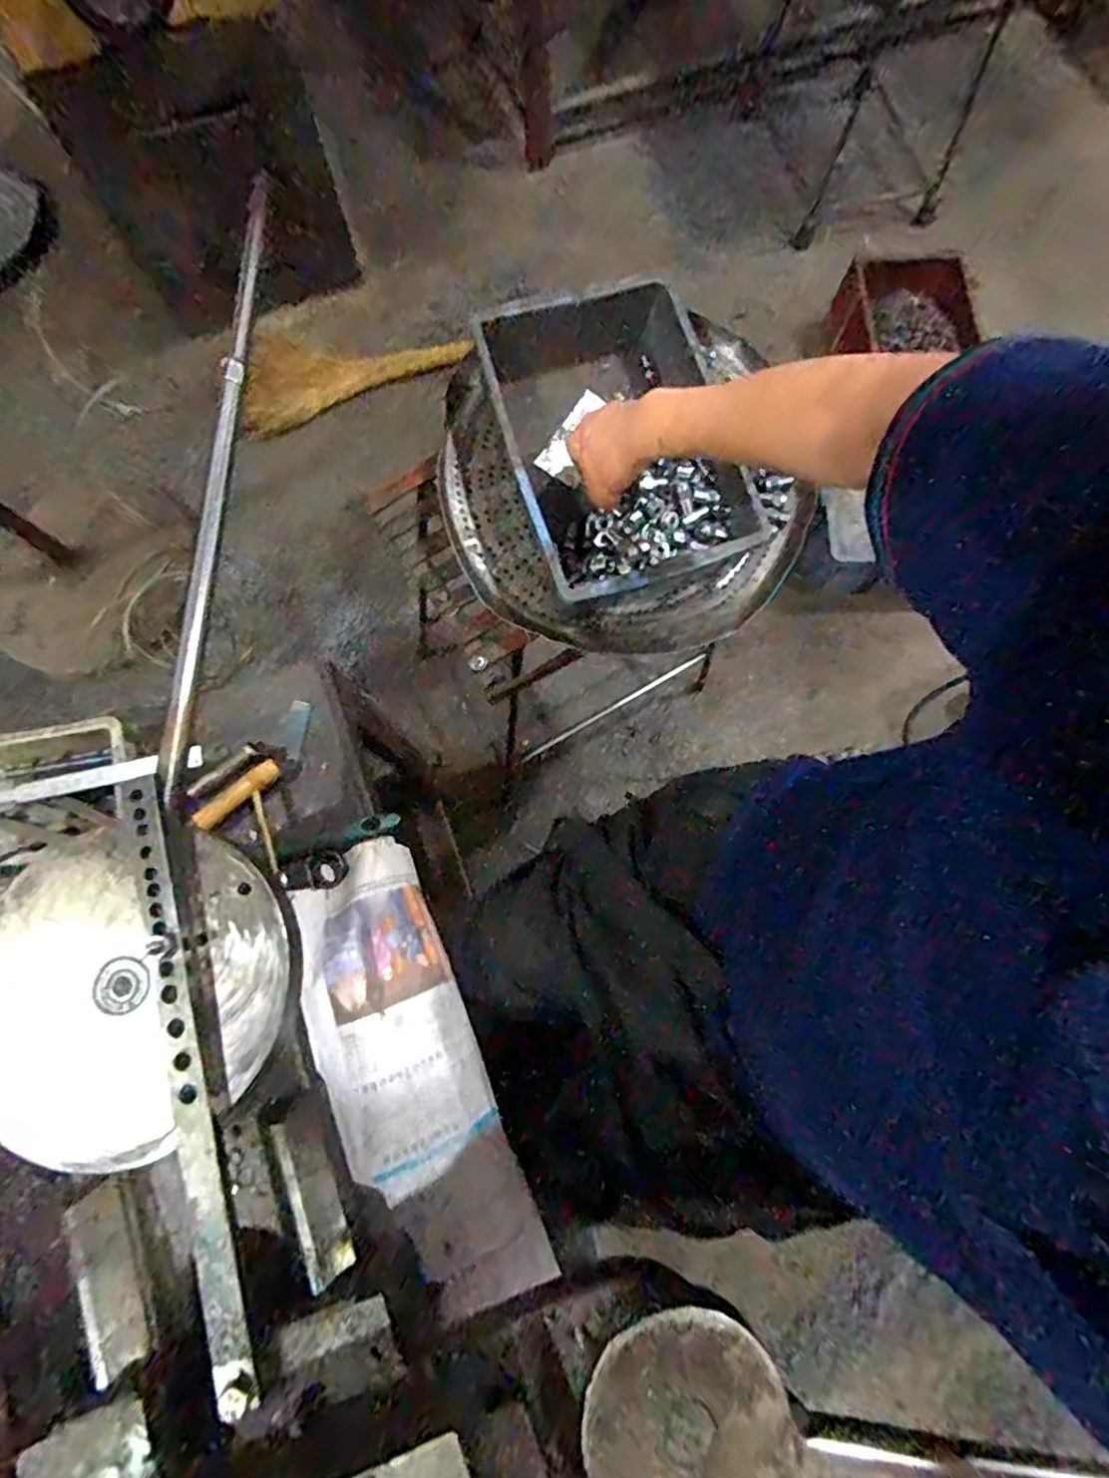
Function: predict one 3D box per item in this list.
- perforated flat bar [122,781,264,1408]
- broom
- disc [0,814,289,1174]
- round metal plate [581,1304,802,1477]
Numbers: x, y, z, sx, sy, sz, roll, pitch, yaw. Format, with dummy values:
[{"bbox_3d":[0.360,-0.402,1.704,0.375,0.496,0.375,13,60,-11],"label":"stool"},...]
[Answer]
[{"bbox_3d":[-0.206,0.179,0.346,0.023,0.011,0.326,-17,78,-4],"label":"perforated flat bar"},{"bbox_3d":[-0.466,-0.846,1.380,0.522,0.057,0.178,-27,119,-9],"label":"broom"},{"bbox_3d":[-0.252,0.141,0.361,0.178,0.024,0.182,0,77,0],"label":"disc"},{"bbox_3d":[0.064,0.329,0.296,0.095,0.012,0.098,0,77,0],"label":"round metal plate"}]

